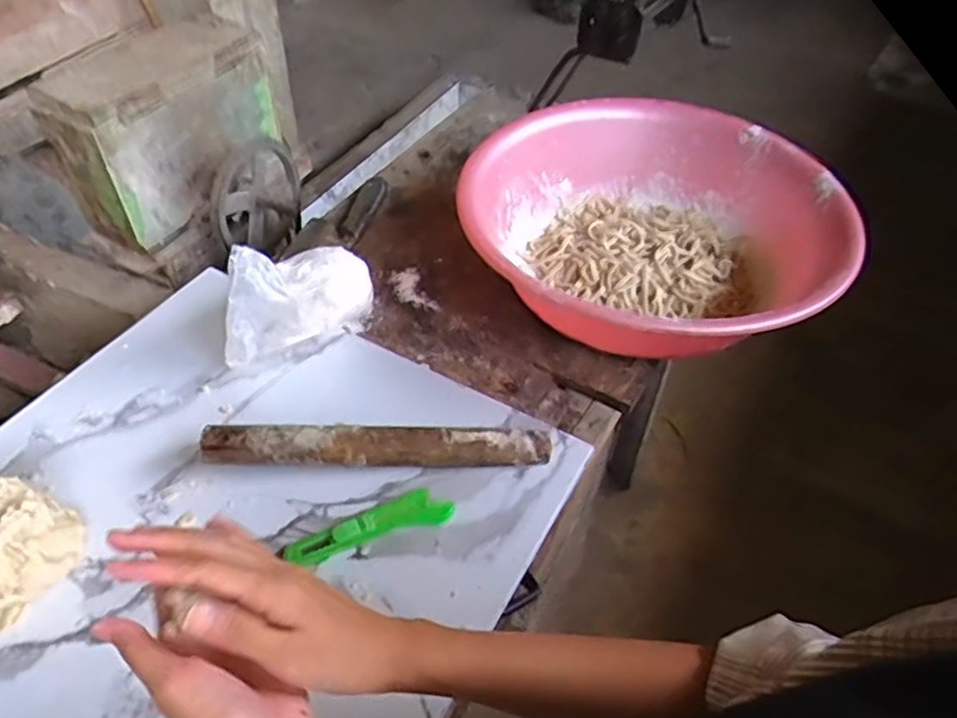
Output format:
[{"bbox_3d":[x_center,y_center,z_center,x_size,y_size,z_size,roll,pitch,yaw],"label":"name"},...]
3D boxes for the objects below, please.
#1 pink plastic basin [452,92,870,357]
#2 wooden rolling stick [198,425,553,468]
[{"bbox_3d":[0.186,-0.137,0.759,0.394,0.140,0.389,2,47,-2],"label":"pink plastic basin"},{"bbox_3d":[-0.088,0.079,0.603,0.303,0.033,0.030,0,47,-4],"label":"wooden rolling stick"}]

